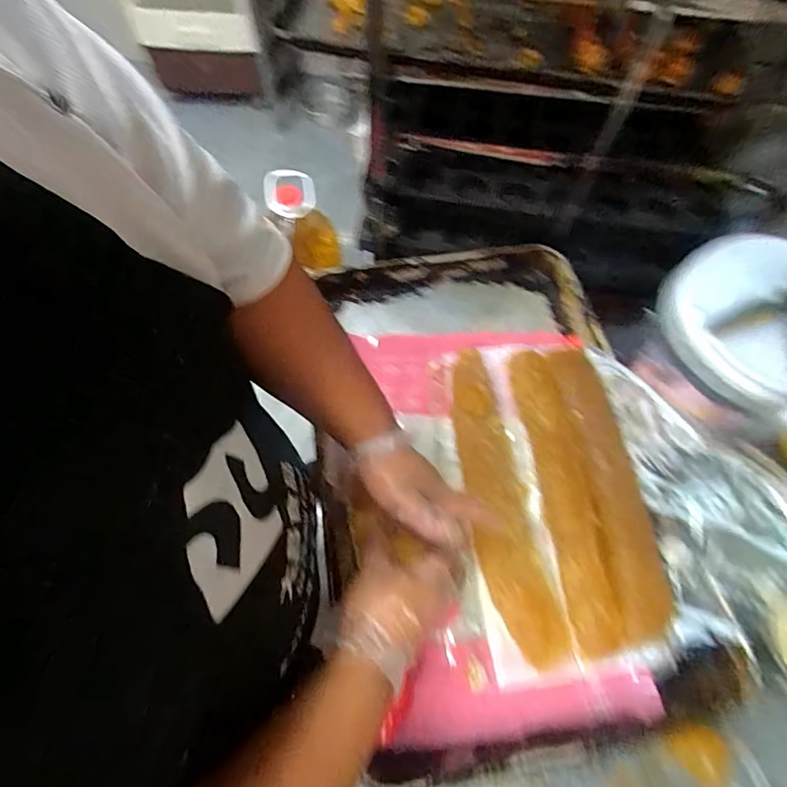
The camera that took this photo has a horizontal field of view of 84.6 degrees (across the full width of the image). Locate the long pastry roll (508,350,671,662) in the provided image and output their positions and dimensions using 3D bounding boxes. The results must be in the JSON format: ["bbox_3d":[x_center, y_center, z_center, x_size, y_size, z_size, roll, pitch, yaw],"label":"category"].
[{"bbox_3d":[0.222,0.098,0.514,0.112,0.034,0.353,-6,63,-4],"label":"long pastry roll"}]

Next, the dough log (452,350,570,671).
[{"bbox_3d":[0.119,0.111,0.514,0.069,0.043,0.366,-5,63,-4],"label":"dough log"}]

